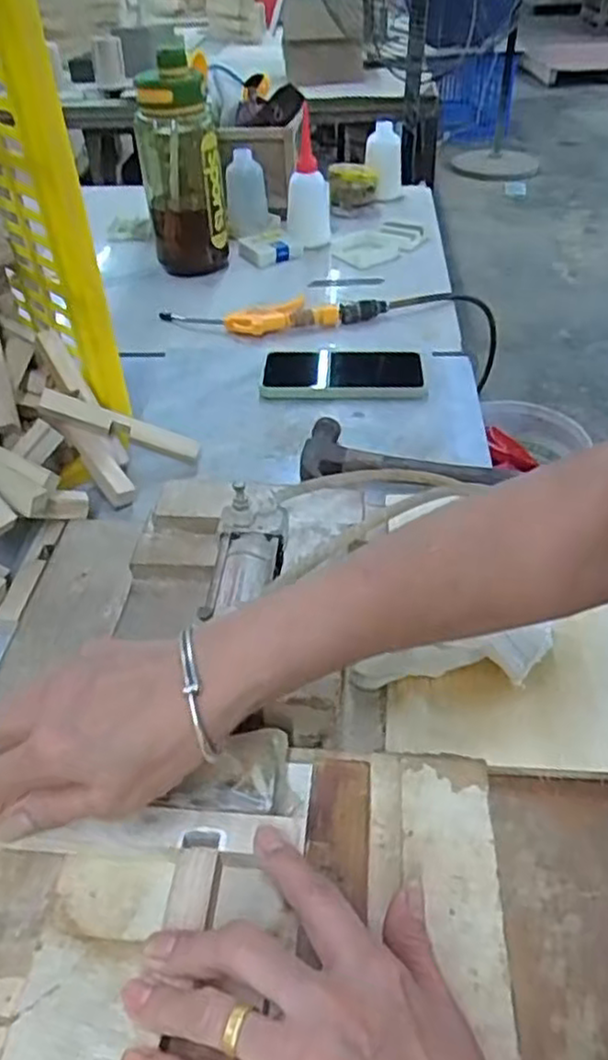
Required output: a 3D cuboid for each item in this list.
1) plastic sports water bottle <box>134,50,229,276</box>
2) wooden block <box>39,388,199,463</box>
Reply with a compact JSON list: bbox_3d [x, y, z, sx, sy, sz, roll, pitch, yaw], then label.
[{"bbox_3d":[-0.159,-0.472,0.936,0.102,0.239,0.086,-9,42,-7],"label":"plastic sports water bottle"},{"bbox_3d":[-0.160,-0.091,0.629,0.138,0.021,0.015,18,40,-16],"label":"wooden block"}]

